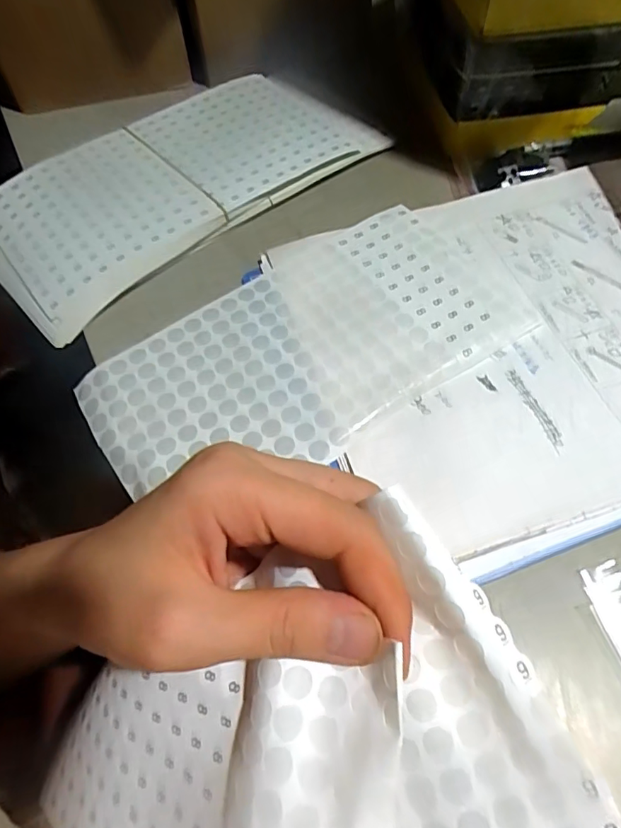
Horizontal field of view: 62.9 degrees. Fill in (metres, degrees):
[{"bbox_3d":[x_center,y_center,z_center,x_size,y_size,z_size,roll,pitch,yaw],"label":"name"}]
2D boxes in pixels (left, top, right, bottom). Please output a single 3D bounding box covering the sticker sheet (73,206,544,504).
[{"bbox_3d":[-0.006,-0.035,0.269,0.220,0.009,0.119,-30,64,-13],"label":"sticker sheet"}]

